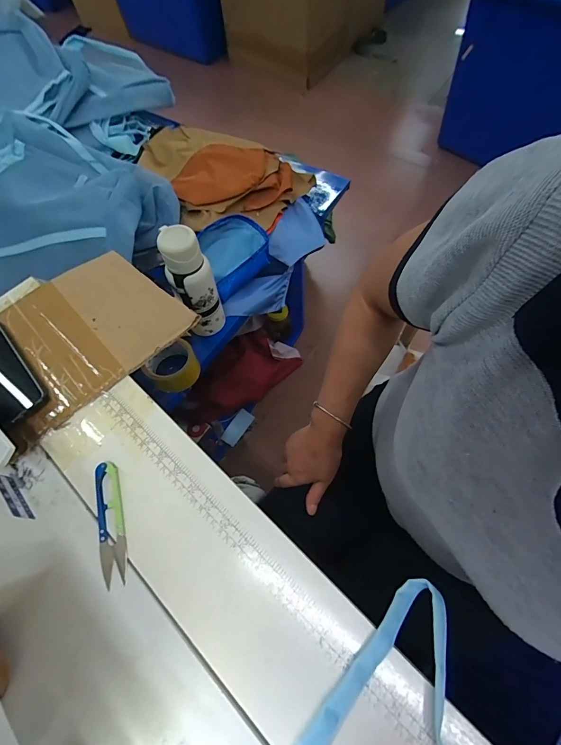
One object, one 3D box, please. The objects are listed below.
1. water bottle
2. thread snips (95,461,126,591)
[{"bbox_3d":[-0.156,-0.158,0.632,0.075,0.215,0.073,-21,65,-6],"label":"water bottle"},{"bbox_3d":[-0.176,0.152,0.355,0.027,0.010,0.116,-14,65,-3],"label":"thread snips"}]

